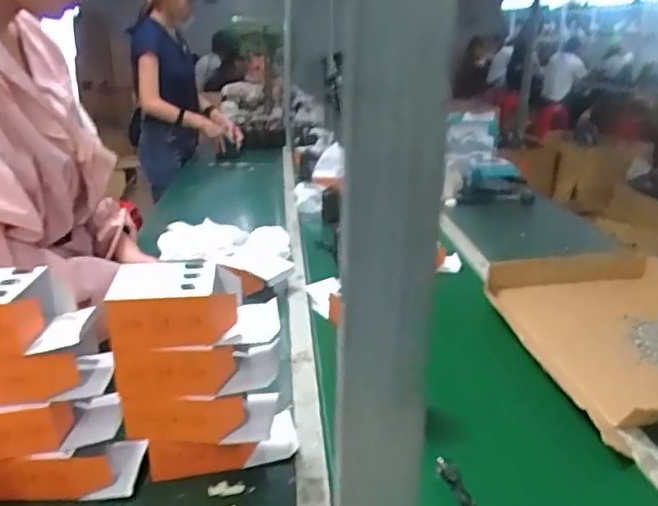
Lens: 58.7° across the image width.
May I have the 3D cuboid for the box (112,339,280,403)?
[{"bbox_3d":[-0.151,0.122,0.697,0.178,0.071,0.094,0,21,-3],"label":"box"}]

